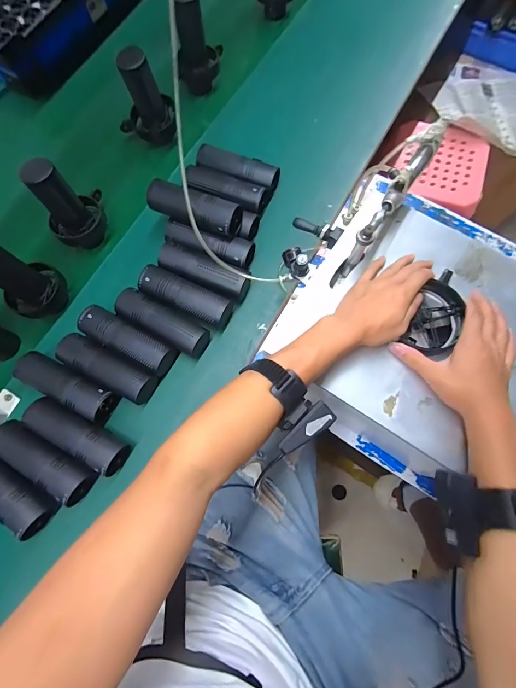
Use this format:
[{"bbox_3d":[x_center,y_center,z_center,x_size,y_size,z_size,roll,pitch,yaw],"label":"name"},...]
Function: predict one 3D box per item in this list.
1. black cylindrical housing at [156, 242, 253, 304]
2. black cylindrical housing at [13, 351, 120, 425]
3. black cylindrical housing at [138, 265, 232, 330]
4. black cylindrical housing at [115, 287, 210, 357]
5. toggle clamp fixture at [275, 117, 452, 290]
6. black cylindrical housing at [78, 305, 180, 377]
[{"bbox_3d":[-0.097,-0.127,0.578,0.166,0.047,0.057,24,76,8],"label":"black cylindrical housing"},{"bbox_3d":[-0.312,0.068,0.528,0.155,0.053,0.055,26,76,8],"label":"black cylindrical housing"},{"bbox_3d":[-0.129,-0.080,0.570,0.160,0.050,0.056,25,76,8],"label":"black cylindrical housing"},{"bbox_3d":[-0.164,-0.035,0.557,0.160,0.048,0.051,28,77,9],"label":"black cylindrical housing"},{"bbox_3d":[0.126,-0.200,0.464,0.132,0.144,0.245,35,78,10],"label":"toggle clamp fixture"},{"bbox_3d":[-0.220,-0.005,0.548,0.166,0.047,0.055,27,76,8],"label":"black cylindrical housing"}]

